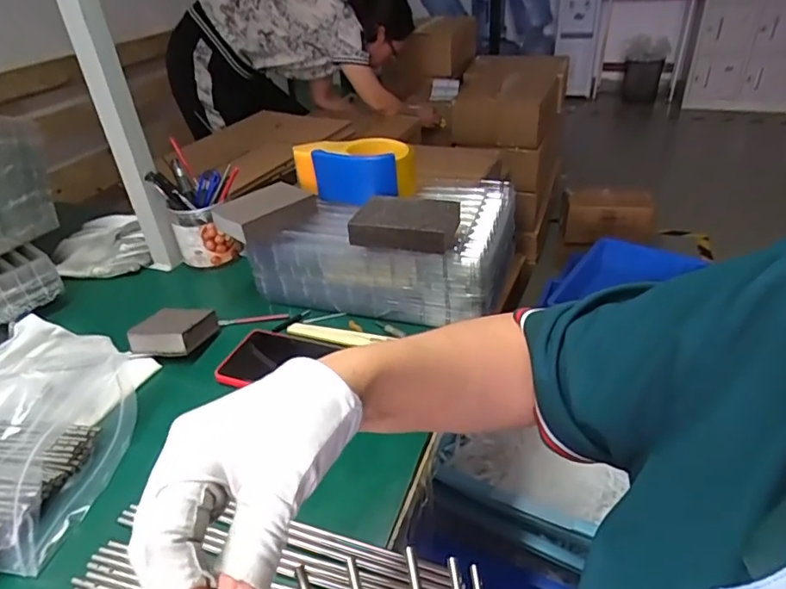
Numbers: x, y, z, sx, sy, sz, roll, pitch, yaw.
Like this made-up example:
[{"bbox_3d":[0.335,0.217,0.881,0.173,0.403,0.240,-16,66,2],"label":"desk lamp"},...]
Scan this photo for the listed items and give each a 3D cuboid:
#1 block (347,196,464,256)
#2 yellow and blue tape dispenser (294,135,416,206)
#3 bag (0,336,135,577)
[{"bbox_3d":[0.012,-0.074,0.558,0.103,0.032,0.062,8,35,16],"label":"block"},{"bbox_3d":[-0.047,-0.153,0.662,0.136,0.060,0.080,13,37,23],"label":"yellow and blue tape dispenser"},{"bbox_3d":[-0.370,0.112,0.500,0.277,0.044,0.258,3,34,10],"label":"bag"}]

